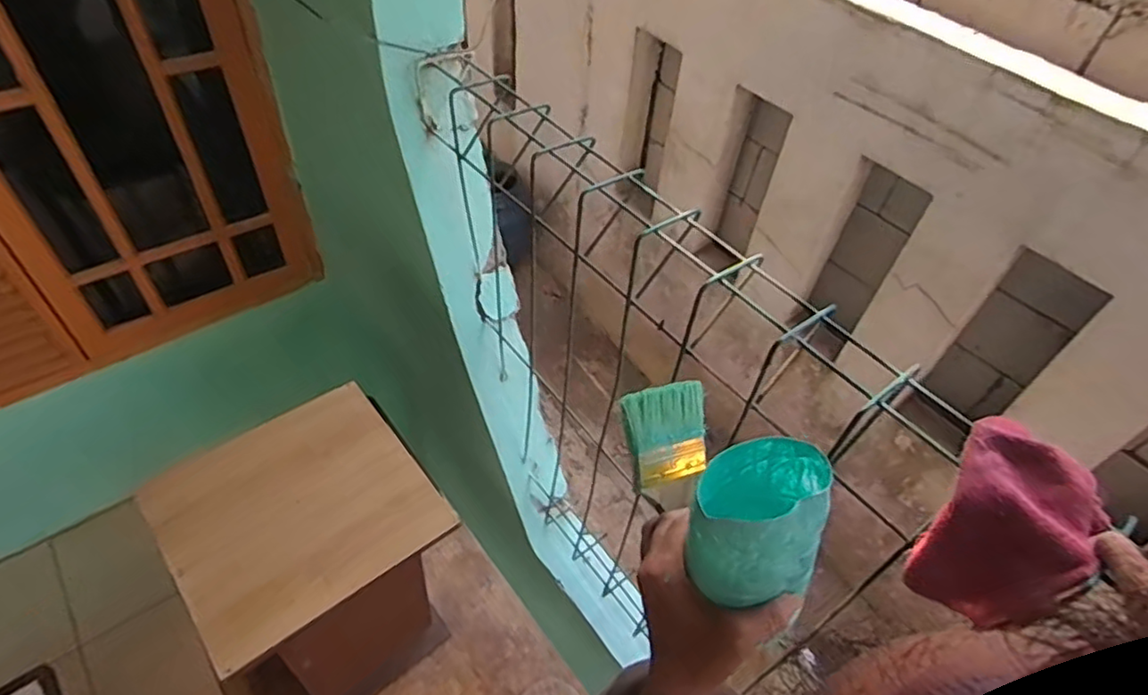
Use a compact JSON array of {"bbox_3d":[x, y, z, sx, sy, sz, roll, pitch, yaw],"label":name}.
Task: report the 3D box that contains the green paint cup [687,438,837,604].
[{"bbox_3d":[0.125,0.126,0.440,0.092,0.101,0.085,-2,29,5],"label":"green paint cup"}]

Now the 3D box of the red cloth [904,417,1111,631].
[{"bbox_3d":[0.374,0.156,0.561,0.114,0.112,0.129,38,55,25],"label":"red cloth"}]

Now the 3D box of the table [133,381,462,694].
[{"bbox_3d":[-0.389,0.352,1.020,0.309,0.437,0.292,-29,57,-28],"label":"table"}]

